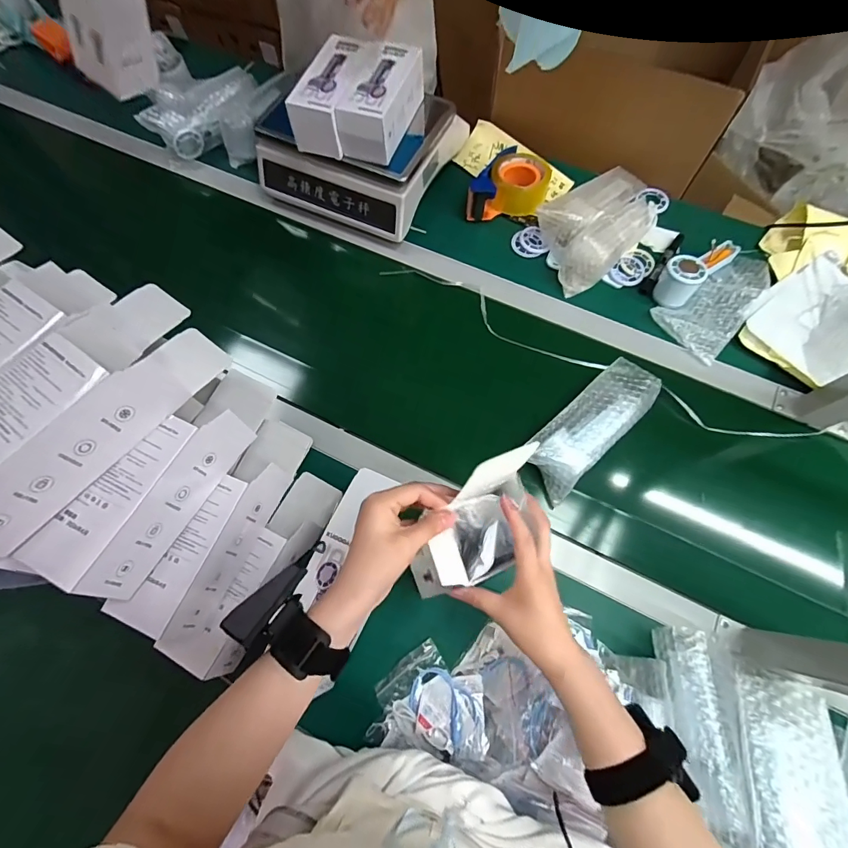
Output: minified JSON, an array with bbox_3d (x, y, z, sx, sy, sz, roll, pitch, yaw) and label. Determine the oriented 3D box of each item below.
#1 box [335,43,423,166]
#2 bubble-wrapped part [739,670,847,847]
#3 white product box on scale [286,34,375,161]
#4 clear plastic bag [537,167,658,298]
[{"bbox_3d":[-0.065,-0.483,0.628,0.079,0.067,0.165,18,73,7],"label":"box"},{"bbox_3d":[0.329,0.338,0.365,0.080,0.043,0.196,9,72,4],"label":"bubble-wrapped part"},{"bbox_3d":[-0.136,-0.496,0.633,0.074,0.068,0.162,15,73,6],"label":"white product box on scale"},{"bbox_3d":[0.294,-0.337,0.677,0.248,0.078,0.141,-37,75,-10],"label":"clear plastic bag"}]

